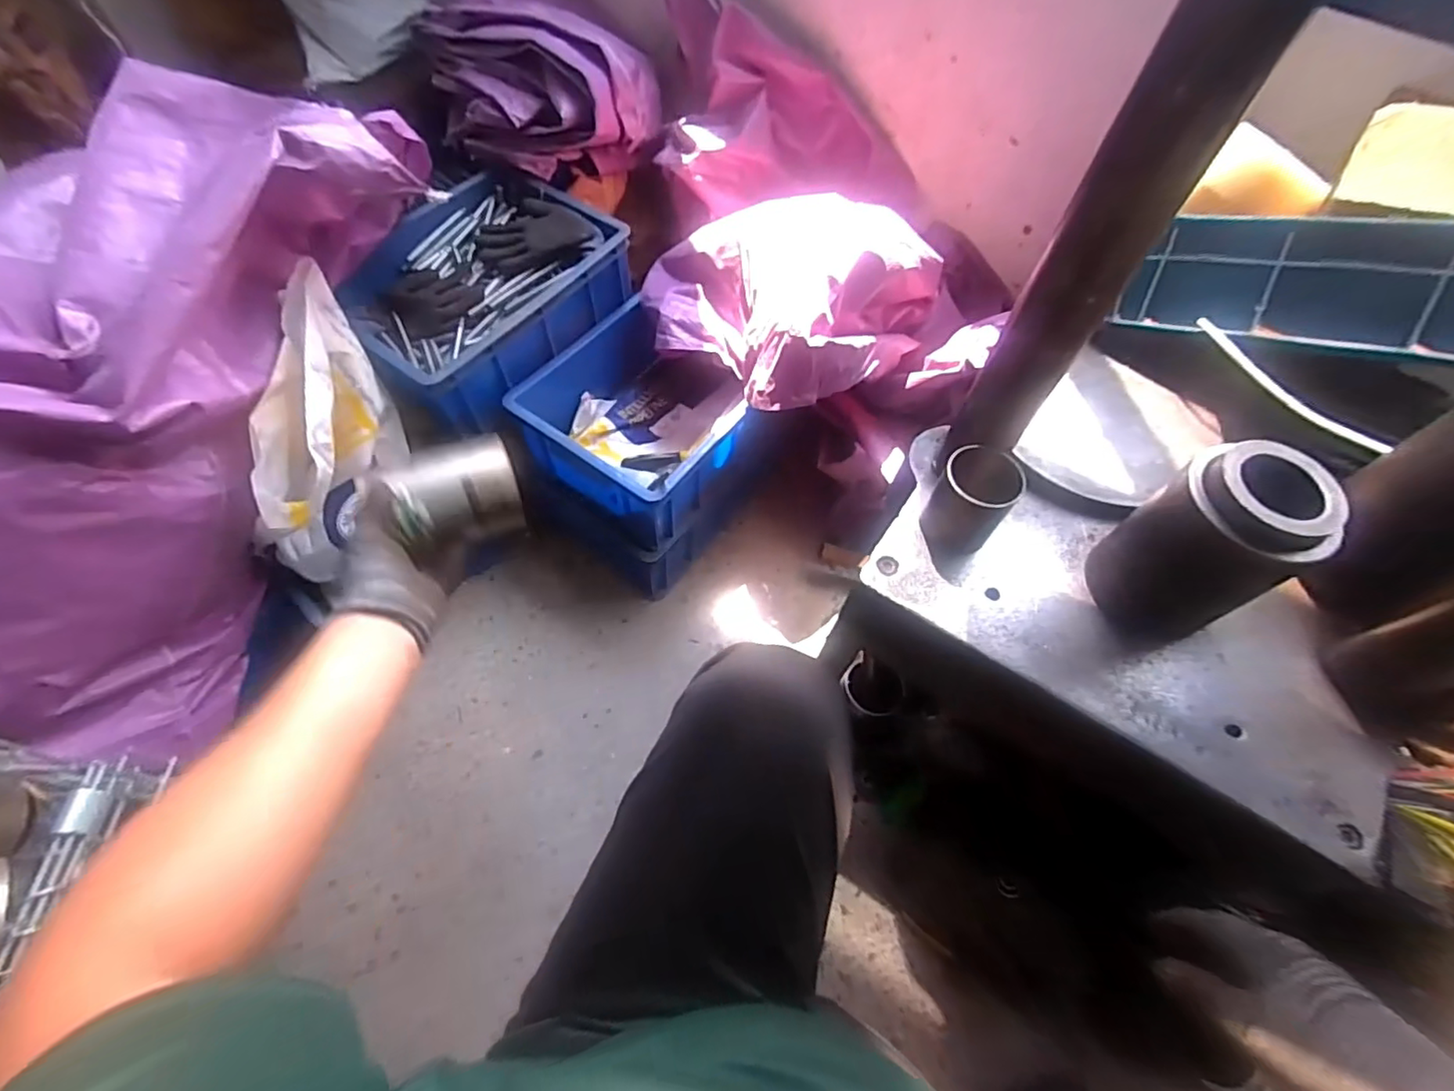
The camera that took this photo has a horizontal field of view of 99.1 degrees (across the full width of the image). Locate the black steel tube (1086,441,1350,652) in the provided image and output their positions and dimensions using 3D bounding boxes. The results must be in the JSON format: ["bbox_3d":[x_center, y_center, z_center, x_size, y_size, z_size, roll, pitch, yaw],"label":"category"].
[{"bbox_3d":[0.407,0.006,0.534,0.090,0.177,0.103,-13,61,-12],"label":"black steel tube"}]

